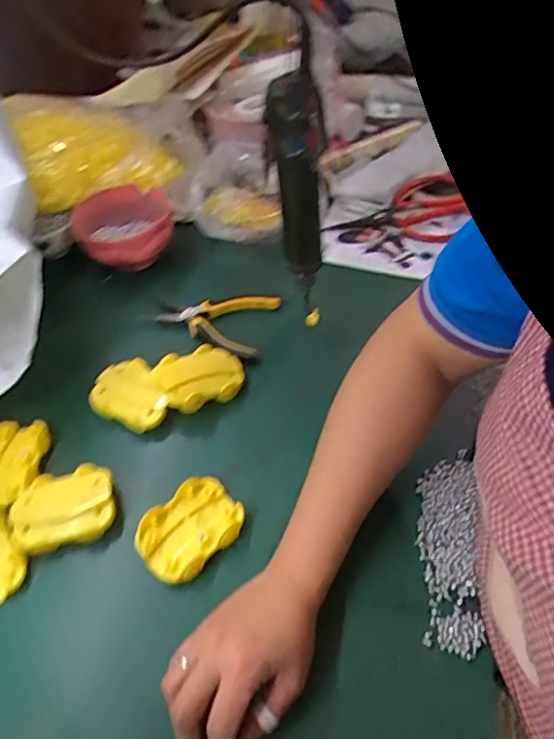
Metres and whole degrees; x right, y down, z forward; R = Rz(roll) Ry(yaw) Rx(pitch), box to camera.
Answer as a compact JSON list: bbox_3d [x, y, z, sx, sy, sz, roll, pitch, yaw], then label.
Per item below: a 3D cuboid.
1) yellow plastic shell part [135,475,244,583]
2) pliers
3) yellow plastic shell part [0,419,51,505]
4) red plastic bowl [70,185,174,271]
[{"bbox_3d":[-0.074,0.134,0.481,0.088,0.017,0.065,-38,55,-24],"label":"yellow plastic shell part"},{"bbox_3d":[-0.077,-0.059,0.640,0.141,0.010,0.096,10,51,16],"label":"pliers"},{"bbox_3d":[-0.259,0.087,0.543,0.066,0.023,0.090,-1,49,6],"label":"yellow plastic shell part"},{"bbox_3d":[-0.192,-0.176,0.724,0.123,0.061,0.139,-16,49,-7],"label":"red plastic bowl"}]

